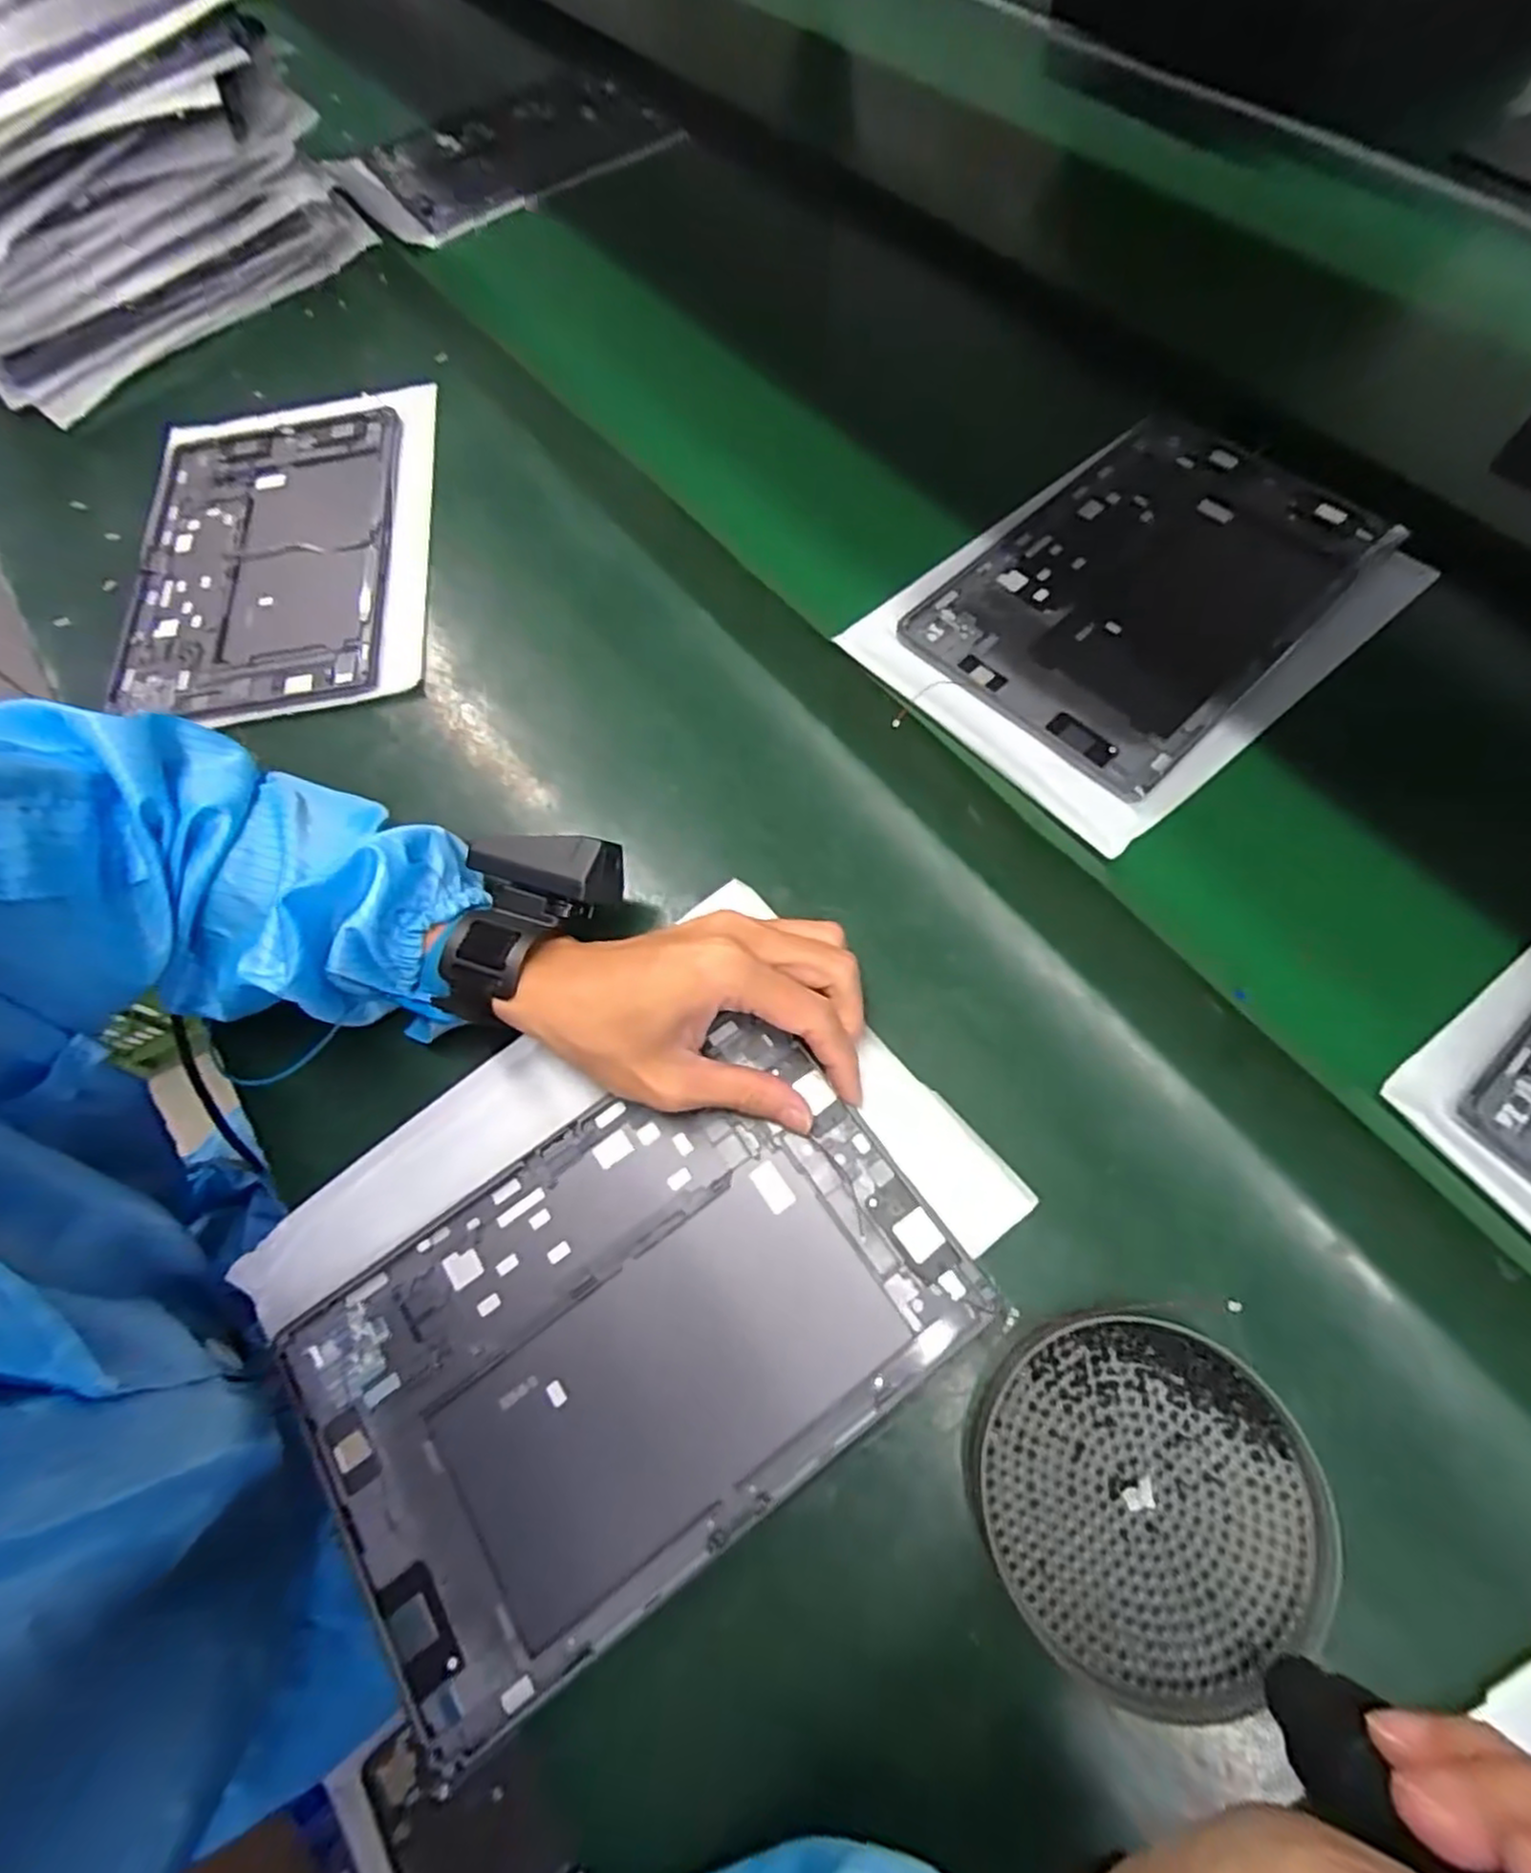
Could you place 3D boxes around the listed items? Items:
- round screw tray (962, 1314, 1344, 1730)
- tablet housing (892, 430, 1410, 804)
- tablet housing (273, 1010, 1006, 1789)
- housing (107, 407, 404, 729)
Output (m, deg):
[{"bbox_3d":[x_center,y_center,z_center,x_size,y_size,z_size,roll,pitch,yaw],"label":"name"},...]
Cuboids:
[{"bbox_3d":[0.133,0.198,0.262,0.113,0.013,0.111,-1,66,3],"label":"round screw tray"},{"bbox_3d":[0.219,-0.203,0.431,0.257,0.007,0.165,-43,71,-14],"label":"tablet housing"},{"bbox_3d":[-0.056,0.159,0.305,0.254,0.015,0.163,-34,69,-11],"label":"tablet housing"},{"bbox_3d":[-0.330,-0.250,0.496,0.173,0.015,0.264,-10,66,-1],"label":"housing"}]

